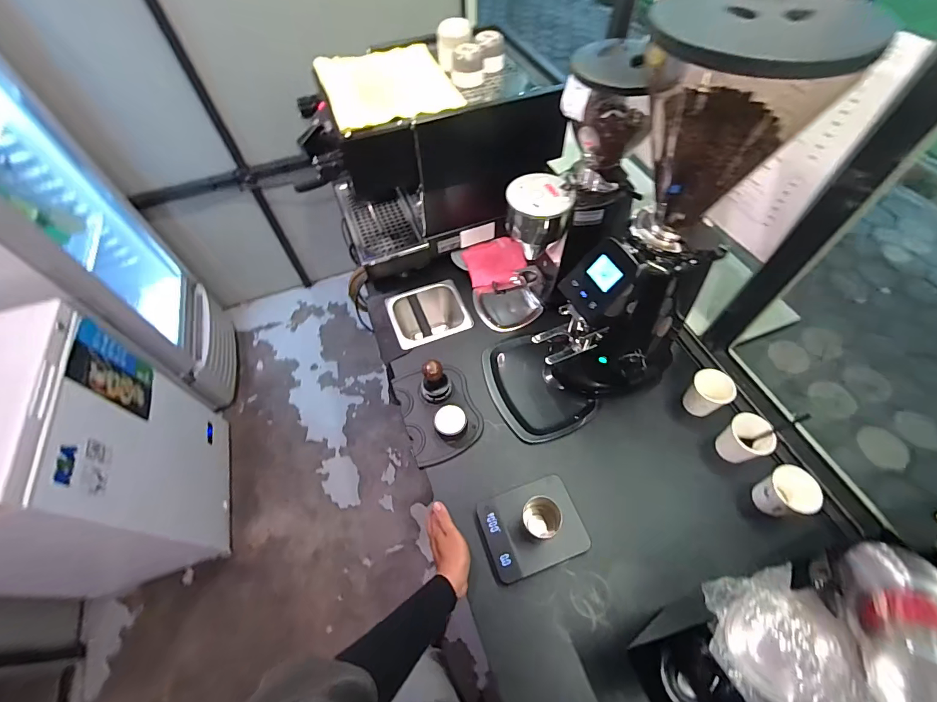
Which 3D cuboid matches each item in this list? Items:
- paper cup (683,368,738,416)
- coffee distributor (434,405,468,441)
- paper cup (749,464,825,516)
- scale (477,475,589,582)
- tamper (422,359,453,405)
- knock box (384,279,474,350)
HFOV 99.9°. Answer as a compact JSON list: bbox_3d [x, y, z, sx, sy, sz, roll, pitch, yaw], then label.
[{"bbox_3d":[0.448,0.085,0.748,0.066,0.088,0.072,-32,62,-16],"label":"paper cup"},{"bbox_3d":[-0.033,0.139,0.759,0.058,0.053,0.056,-1,58,2],"label":"coffee distributor"},{"bbox_3d":[0.526,0.236,0.648,0.074,0.072,0.068,-31,61,-15],"label":"paper cup"},{"bbox_3d":[0.102,0.293,0.660,0.163,0.025,0.129,-19,59,-8],"label":"scale"},{"bbox_3d":[-0.068,0.057,0.776,0.060,0.091,0.061,29,64,20],"label":"tamper"},{"bbox_3d":[-0.093,-0.062,0.987,0.178,0.135,0.167,-19,59,-9],"label":"knock box"}]

